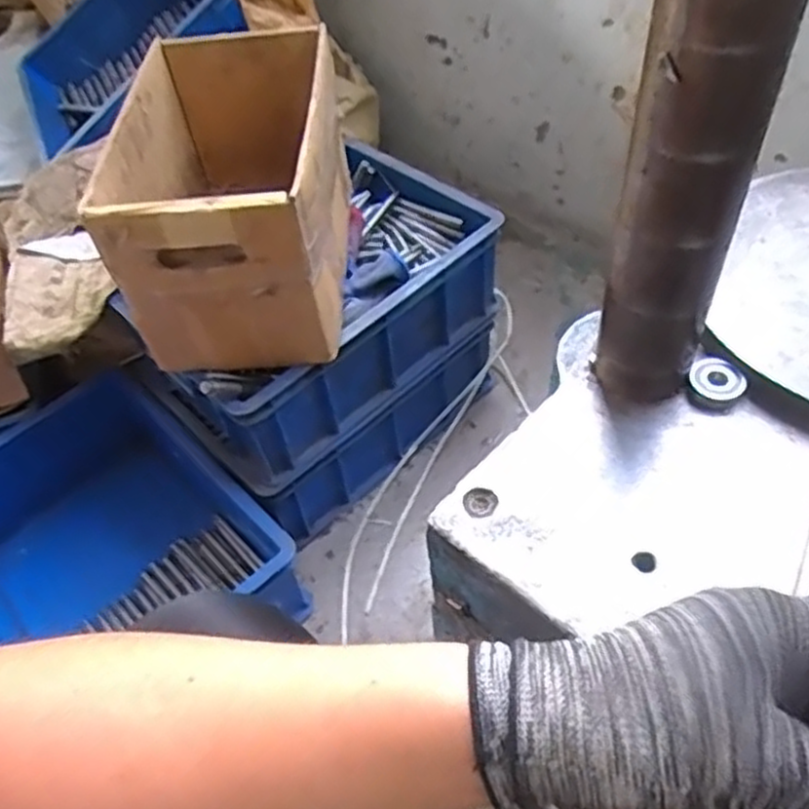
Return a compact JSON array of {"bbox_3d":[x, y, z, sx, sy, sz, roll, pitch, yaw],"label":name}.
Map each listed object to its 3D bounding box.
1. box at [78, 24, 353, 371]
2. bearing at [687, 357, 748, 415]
[{"bbox_3d":[-0.166,-0.223,0.789,0.194,0.194,0.323,-2,51,4],"label":"box"},{"bbox_3d":[0.209,-0.014,0.508,0.035,0.015,0.036,25,57,23],"label":"bearing"}]

